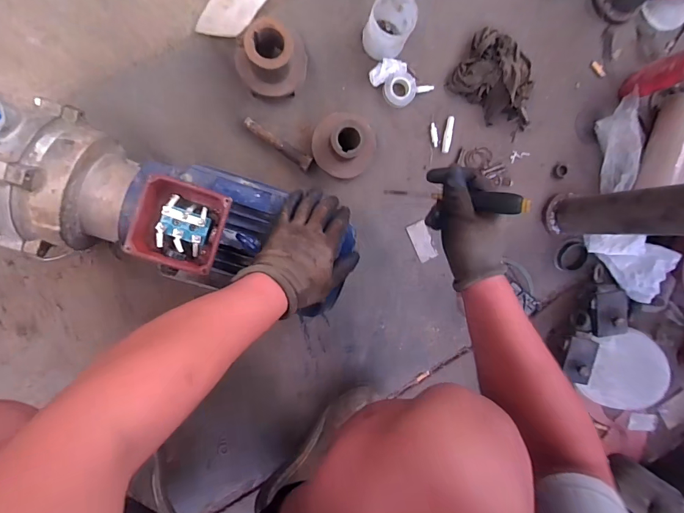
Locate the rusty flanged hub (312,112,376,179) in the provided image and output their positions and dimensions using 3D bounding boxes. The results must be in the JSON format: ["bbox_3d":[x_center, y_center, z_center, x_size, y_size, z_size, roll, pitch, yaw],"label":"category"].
[{"bbox_3d":[0.007,-0.200,0.683,0.112,0.091,0.106,-1,95,-8],"label":"rusty flanged hub"}]

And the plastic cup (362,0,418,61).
[{"bbox_3d":[0.083,-0.399,0.673,0.075,0.080,0.079,-1,95,-8],"label":"plastic cup"}]

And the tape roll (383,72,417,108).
[{"bbox_3d":[0.111,-0.313,0.724,0.060,0.019,0.059,-1,95,-8],"label":"tape roll"}]

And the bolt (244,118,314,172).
[{"bbox_3d":[-0.118,-0.202,0.698,0.137,0.022,0.028,32,89,-10],"label":"bolt"}]

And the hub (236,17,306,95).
[{"bbox_3d":[-0.117,-0.331,0.651,0.116,0.092,0.103,-31,98,-5],"label":"hub"}]

